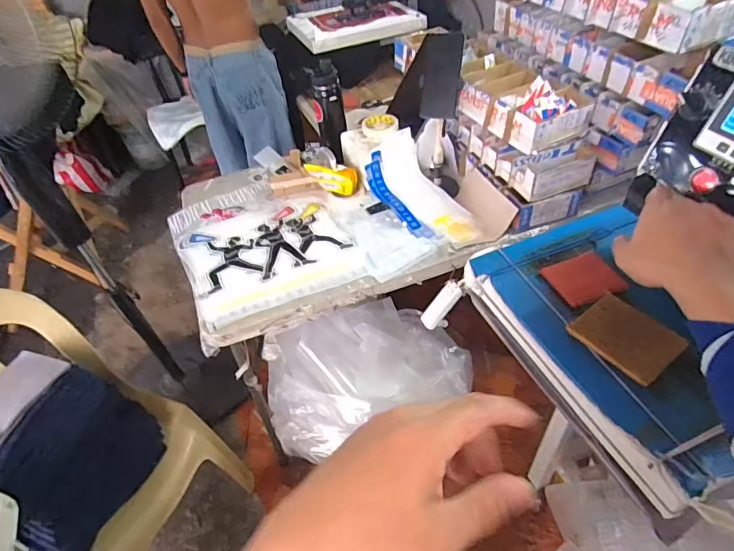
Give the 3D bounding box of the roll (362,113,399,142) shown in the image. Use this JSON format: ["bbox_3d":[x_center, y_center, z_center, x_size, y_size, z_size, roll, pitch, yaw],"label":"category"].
[{"bbox_3d":[0.037,-0.397,1.203,0.097,0.022,0.112,-4,45,2],"label":"roll"}]

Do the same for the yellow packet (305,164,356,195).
[{"bbox_3d":[-0.095,-0.256,1.180,0.145,0.080,0.034,15,42,-17],"label":"yellow packet"}]

